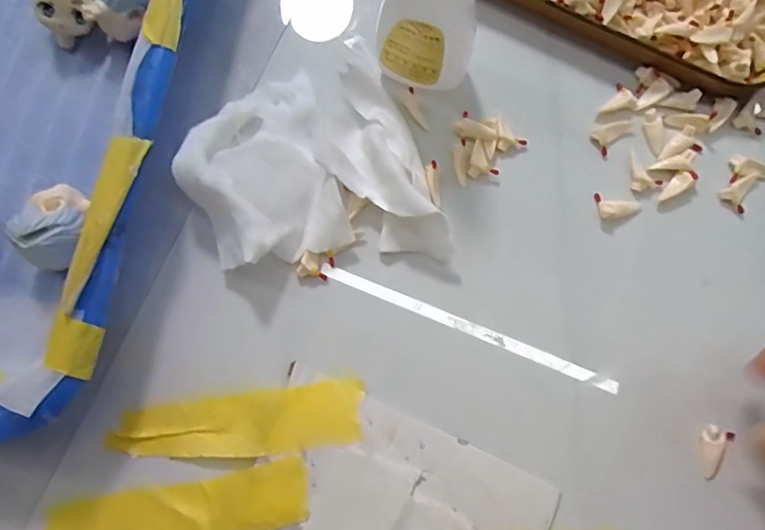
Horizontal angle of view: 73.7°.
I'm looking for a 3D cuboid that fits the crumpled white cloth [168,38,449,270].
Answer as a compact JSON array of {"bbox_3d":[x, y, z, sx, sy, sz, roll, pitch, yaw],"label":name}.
[{"bbox_3d":[-0.026,-0.038,0.180,0.079,0.022,0.082,-12,77,-1],"label":"crumpled white cloth"}]

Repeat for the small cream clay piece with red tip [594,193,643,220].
[{"bbox_3d":[0.085,-0.020,0.184,0.016,0.004,0.009,16,78,5],"label":"small cream clay piece with red tip"}]

